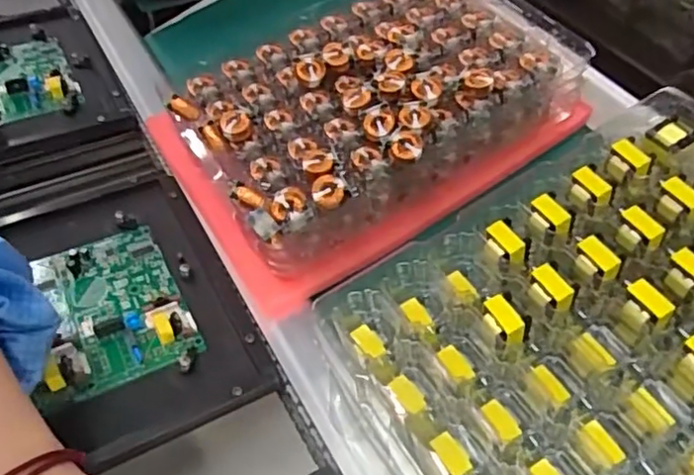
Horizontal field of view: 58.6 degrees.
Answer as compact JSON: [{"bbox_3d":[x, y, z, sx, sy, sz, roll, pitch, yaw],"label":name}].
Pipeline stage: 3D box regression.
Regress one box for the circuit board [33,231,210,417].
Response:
[{"bbox_3d":[-0.181,0.052,0.474,0.105,0.015,0.129,-18,51,-18],"label":"circuit board"}]

